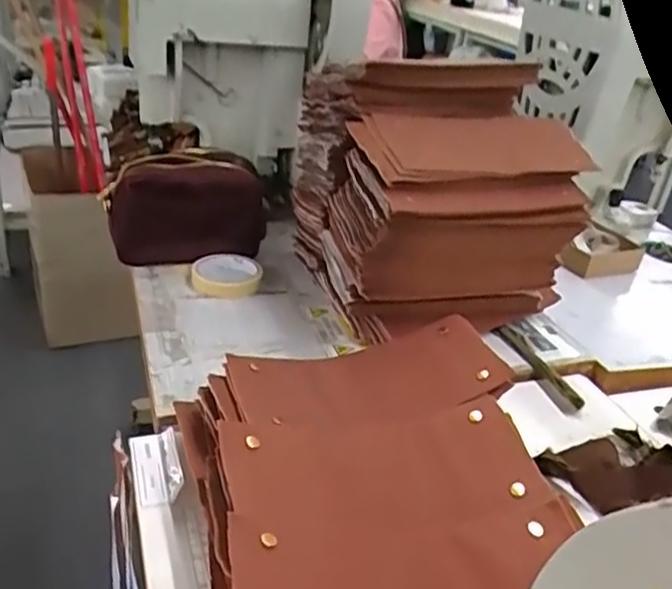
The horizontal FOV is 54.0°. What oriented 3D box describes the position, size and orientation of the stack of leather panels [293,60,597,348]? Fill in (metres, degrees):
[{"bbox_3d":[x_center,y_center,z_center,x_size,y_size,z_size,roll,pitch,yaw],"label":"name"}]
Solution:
[{"bbox_3d":[0.122,-0.128,0.818,0.283,0.261,0.261,-4,31,-21],"label":"stack of leather panels"}]

